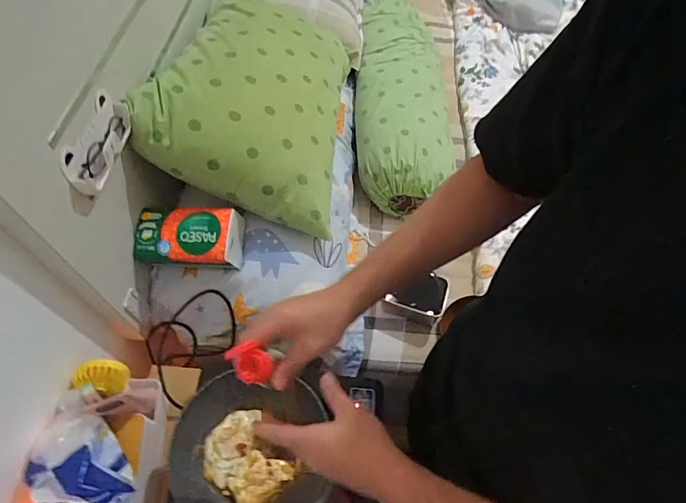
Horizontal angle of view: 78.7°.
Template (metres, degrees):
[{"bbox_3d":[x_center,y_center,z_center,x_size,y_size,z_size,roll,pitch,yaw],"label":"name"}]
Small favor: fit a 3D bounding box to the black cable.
[{"bbox_3d":[-0.294,0.181,0.837,0.182,0.134,0.183,1,57,-2],"label":"black cable"}]

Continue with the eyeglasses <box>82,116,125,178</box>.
[{"bbox_3d":[-0.368,-0.164,0.648,0.018,0.049,0.130,1,57,-2],"label":"eyeglasses"}]

